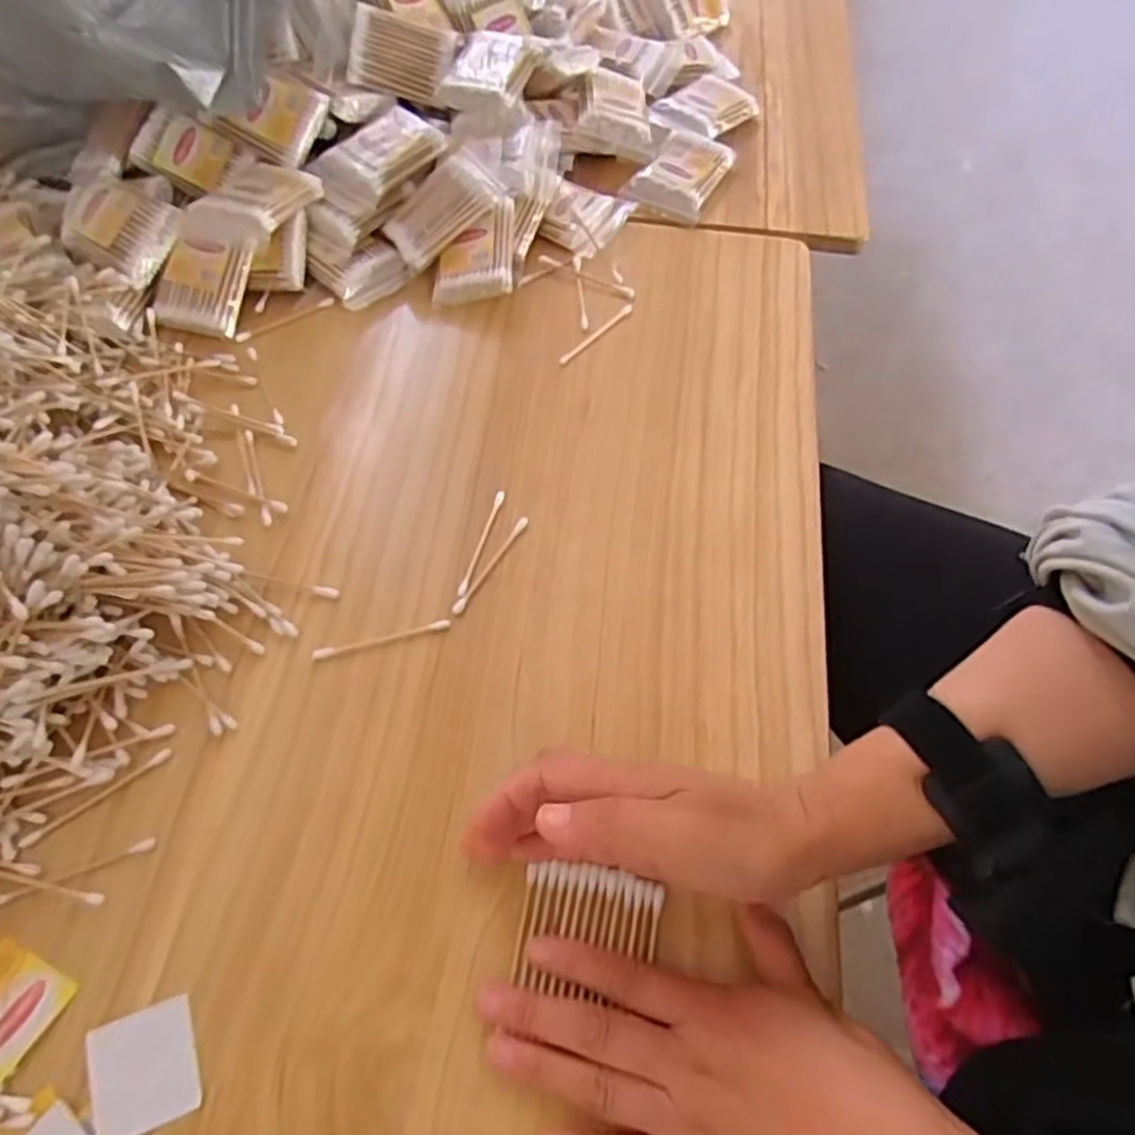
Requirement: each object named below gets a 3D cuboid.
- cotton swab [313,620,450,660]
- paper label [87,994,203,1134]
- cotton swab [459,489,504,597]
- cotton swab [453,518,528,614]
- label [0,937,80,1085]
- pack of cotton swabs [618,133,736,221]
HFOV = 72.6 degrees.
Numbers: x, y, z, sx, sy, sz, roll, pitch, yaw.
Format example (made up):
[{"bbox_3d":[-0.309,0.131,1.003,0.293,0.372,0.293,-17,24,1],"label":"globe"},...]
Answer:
[{"bbox_3d":[-0.097,0.037,0.407,0.071,0.004,0.007,-13,60,-9],"label":"cotton swab"},{"bbox_3d":[-0.168,0.198,0.305,0.037,0.004,0.042,-20,61,-13],"label":"paper label"},{"bbox_3d":[-0.048,-0.014,0.435,0.006,0.005,0.071,14,59,7],"label":"cotton swab"},{"bbox_3d":[-0.042,-0.003,0.429,0.006,0.004,0.072,27,62,15],"label":"cotton swab"},{"bbox_3d":[-0.230,0.179,0.315,0.042,0.004,0.039,24,61,13],"label":"label"},{"bbox_3d":[0.087,-0.304,0.603,0.059,0.022,0.084,25,61,14],"label":"pack of cotton swabs"}]

